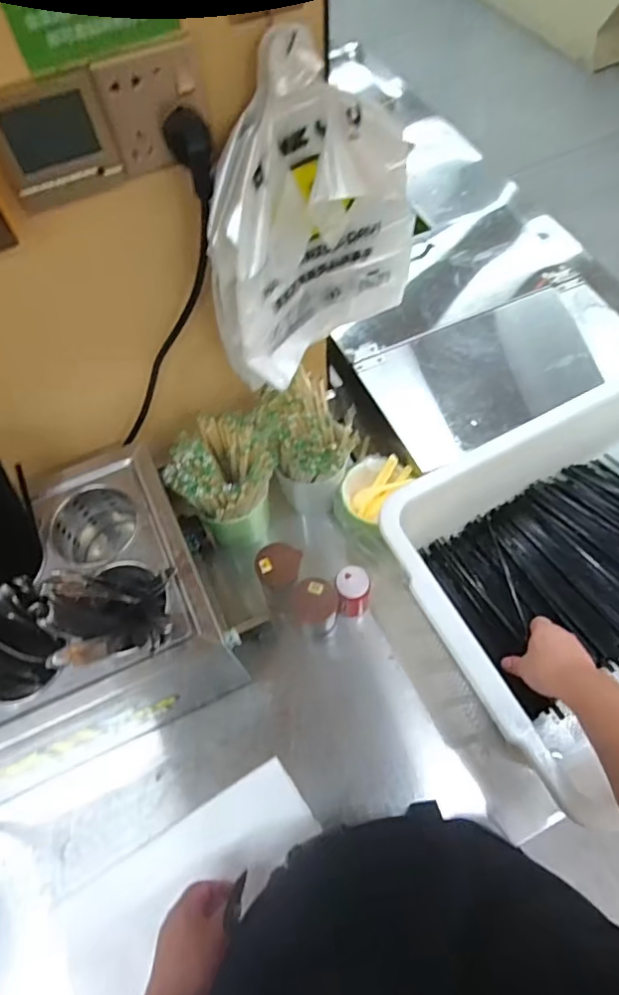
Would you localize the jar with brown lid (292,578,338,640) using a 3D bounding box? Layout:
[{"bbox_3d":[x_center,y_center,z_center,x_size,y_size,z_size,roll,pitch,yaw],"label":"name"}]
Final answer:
[{"bbox_3d":[0.010,0.154,0.756,0.056,0.125,0.053,-1,62,2],"label":"jar with brown lid"}]

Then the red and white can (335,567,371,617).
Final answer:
[{"bbox_3d":[0.060,0.131,0.769,0.045,0.080,0.046,-1,62,2],"label":"red and white can"}]

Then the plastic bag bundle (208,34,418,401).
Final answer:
[{"bbox_3d":[0.007,-0.279,0.578,0.240,0.308,0.061,-38,67,-16],"label":"plastic bag bundle"}]

